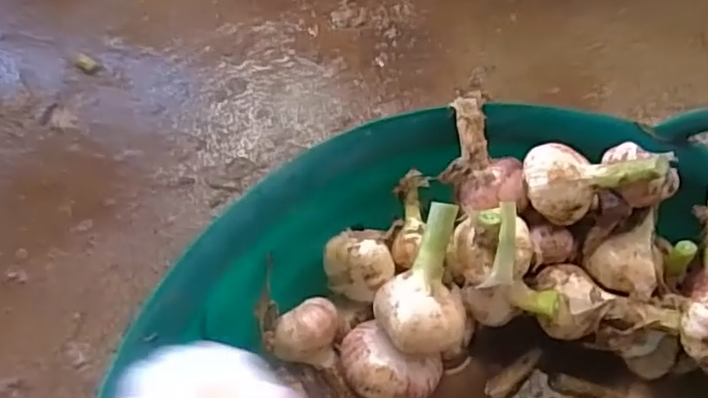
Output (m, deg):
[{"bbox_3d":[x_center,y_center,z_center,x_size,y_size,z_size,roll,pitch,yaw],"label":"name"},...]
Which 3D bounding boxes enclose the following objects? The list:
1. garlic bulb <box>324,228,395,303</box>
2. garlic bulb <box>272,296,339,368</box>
[{"bbox_3d":[0.005,0.046,0.483,0.052,0.036,0.044,27,59,12],"label":"garlic bulb"},{"bbox_3d":[-0.034,0.096,0.472,0.044,0.032,0.044,2,57,-3],"label":"garlic bulb"}]

